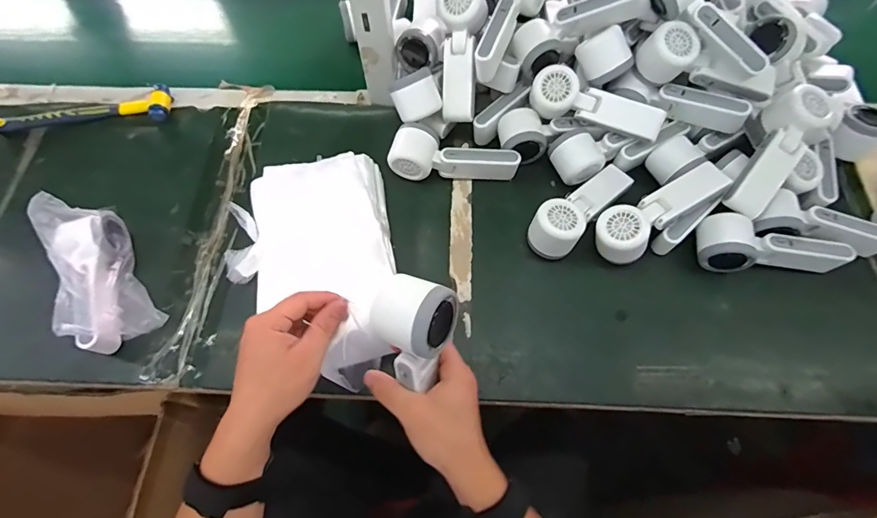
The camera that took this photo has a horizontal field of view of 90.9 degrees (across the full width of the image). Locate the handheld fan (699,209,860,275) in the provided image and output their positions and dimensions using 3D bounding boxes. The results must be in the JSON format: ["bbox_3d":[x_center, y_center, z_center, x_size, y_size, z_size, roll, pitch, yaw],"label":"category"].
[{"bbox_3d":[0.394,-0.007,0.510,0.169,0.048,0.061,13,66,6],"label":"handheld fan"}]

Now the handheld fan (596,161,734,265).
[{"bbox_3d":[0.256,-0.053,0.524,0.169,0.069,0.064,-33,70,-14],"label":"handheld fan"}]

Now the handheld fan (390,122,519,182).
[{"bbox_3d":[0.019,-0.143,0.577,0.168,0.050,0.070,-2,66,-1],"label":"handheld fan"}]

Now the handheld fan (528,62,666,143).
[{"bbox_3d":[0.199,-0.195,0.546,0.167,0.046,0.049,17,67,8],"label":"handheld fan"}]

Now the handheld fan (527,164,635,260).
[{"bbox_3d":[0.177,-0.066,0.541,0.058,0.060,0.162,41,72,17],"label":"handheld fan"}]

